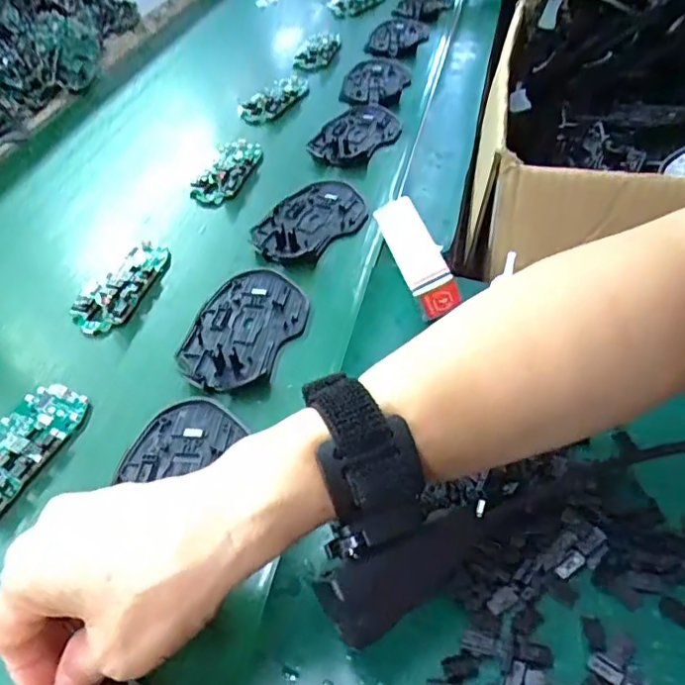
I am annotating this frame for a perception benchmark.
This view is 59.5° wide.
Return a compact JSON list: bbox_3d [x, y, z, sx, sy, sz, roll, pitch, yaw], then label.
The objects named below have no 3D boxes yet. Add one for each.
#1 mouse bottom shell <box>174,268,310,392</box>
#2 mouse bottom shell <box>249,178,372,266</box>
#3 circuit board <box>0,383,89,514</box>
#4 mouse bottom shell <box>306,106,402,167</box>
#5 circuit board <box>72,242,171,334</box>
[{"bbox_3d":[-0.067,-0.011,0.408,0.072,0.007,0.114,11,51,14],"label":"mouse bottom shell"},{"bbox_3d":[-0.027,-0.103,0.495,0.074,0.012,0.117,31,58,27],"label":"mouse bottom shell"},{"bbox_3d":[-0.190,0.063,0.344,0.044,0.015,0.097,15,52,17],"label":"circuit board"},{"bbox_3d":[0.012,-0.208,0.600,0.074,0.010,0.124,23,54,22],"label":"mouse bottom shell"},{"bbox_3d":[-0.166,-0.044,0.449,0.044,0.013,0.095,6,50,9],"label":"circuit board"}]

